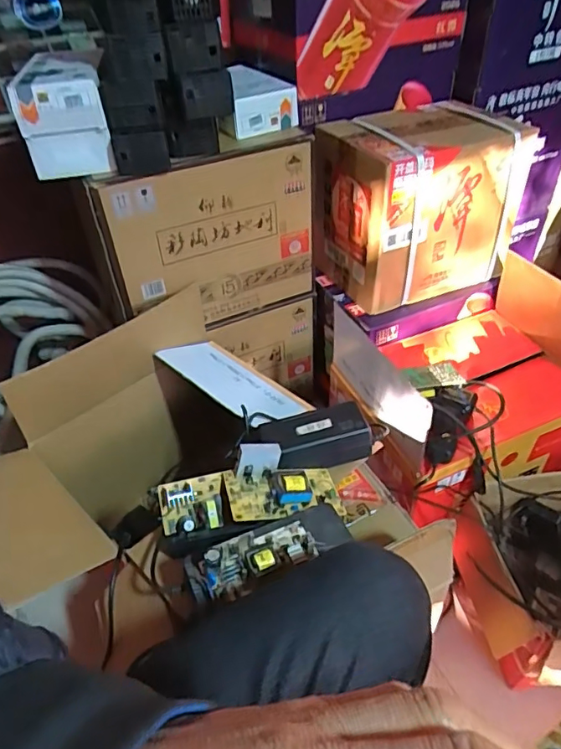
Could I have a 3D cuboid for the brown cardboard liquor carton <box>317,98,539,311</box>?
[{"bbox_3d":[0.252,-0.327,1.009,0.340,0.281,0.225,-16,43,-14],"label":"brown cardboard liquor carton"}]

